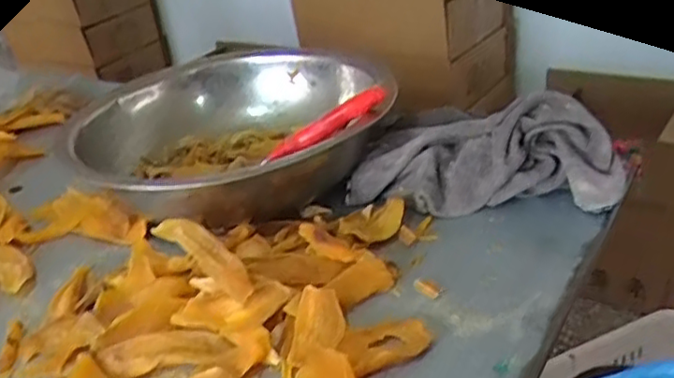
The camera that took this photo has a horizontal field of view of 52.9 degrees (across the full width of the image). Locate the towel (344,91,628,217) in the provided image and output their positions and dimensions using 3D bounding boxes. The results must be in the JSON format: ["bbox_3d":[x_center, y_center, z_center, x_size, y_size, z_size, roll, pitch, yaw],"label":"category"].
[{"bbox_3d":[0.113,-0.025,0.530,0.206,0.073,0.073,5,31,21],"label":"towel"}]

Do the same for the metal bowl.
[{"bbox_3d":[-0.092,-0.049,0.605,0.267,0.078,0.257,-6,29,3],"label":"metal bowl"}]

